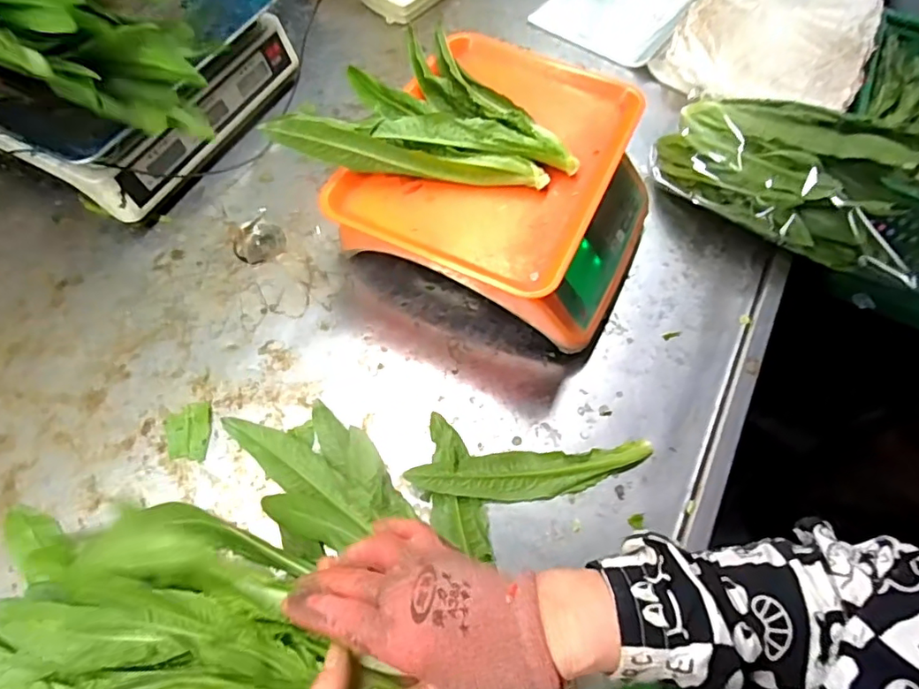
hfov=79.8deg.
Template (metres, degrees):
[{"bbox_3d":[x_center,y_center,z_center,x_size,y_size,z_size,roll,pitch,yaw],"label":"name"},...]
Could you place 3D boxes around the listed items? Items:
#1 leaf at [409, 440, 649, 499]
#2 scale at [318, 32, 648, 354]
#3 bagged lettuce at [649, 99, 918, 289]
[{"bbox_3d":[0.070,0.119,0.511,0.225,0.019,0.044,-4,64,-4],"label":"leaf"},{"bbox_3d":[0.054,-0.156,0.584,0.275,0.134,0.277,25,66,9],"label":"scale"},{"bbox_3d":[0.369,-0.193,0.609,0.273,0.081,0.159,36,67,15],"label":"bagged lettuce"}]

